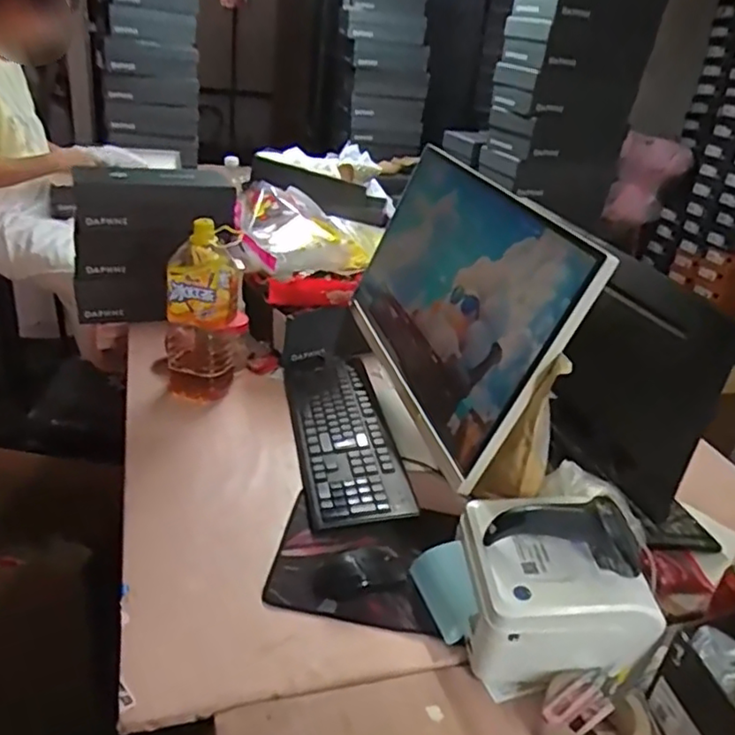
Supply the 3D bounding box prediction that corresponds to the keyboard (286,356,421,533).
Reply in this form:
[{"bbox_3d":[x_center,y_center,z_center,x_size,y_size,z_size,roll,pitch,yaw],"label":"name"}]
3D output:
[{"bbox_3d":[-0.044,0.098,1.061,0.144,0.034,0.439,0,29,-13],"label":"keyboard"}]

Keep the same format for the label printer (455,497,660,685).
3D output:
[{"bbox_3d":[0.209,0.234,0.724,0.189,0.183,0.152,5,29,-4],"label":"label printer"}]

